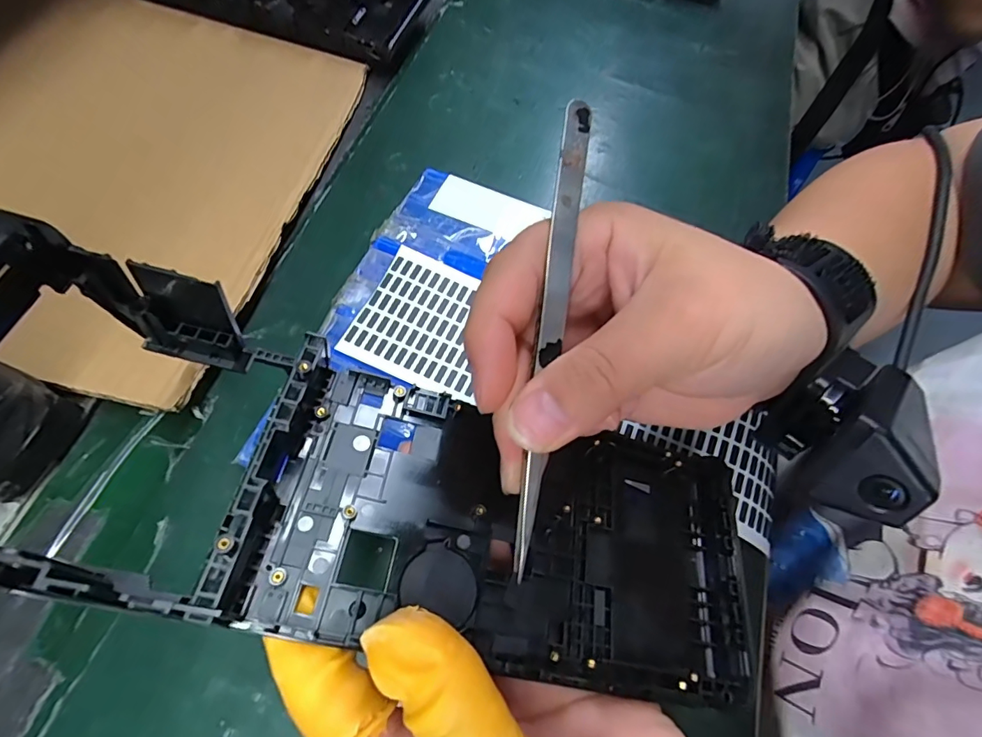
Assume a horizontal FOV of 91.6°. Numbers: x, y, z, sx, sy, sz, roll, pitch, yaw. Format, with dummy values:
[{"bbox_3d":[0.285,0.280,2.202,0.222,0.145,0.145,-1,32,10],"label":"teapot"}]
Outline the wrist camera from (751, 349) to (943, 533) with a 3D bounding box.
[{"bbox_3d":[0.123,0.016,0.159,0.040,0.032,0.059,35,70,13],"label":"wrist camera"}]

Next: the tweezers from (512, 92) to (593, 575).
[{"bbox_3d":[0.017,-0.011,0.132,0.008,0.006,0.128,8,86,1],"label":"tweezers"}]

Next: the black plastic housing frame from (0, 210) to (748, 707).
[{"bbox_3d":[-0.027,0.034,0.135,0.221,0.047,0.079,21,65,-15],"label":"black plastic housing frame"}]

